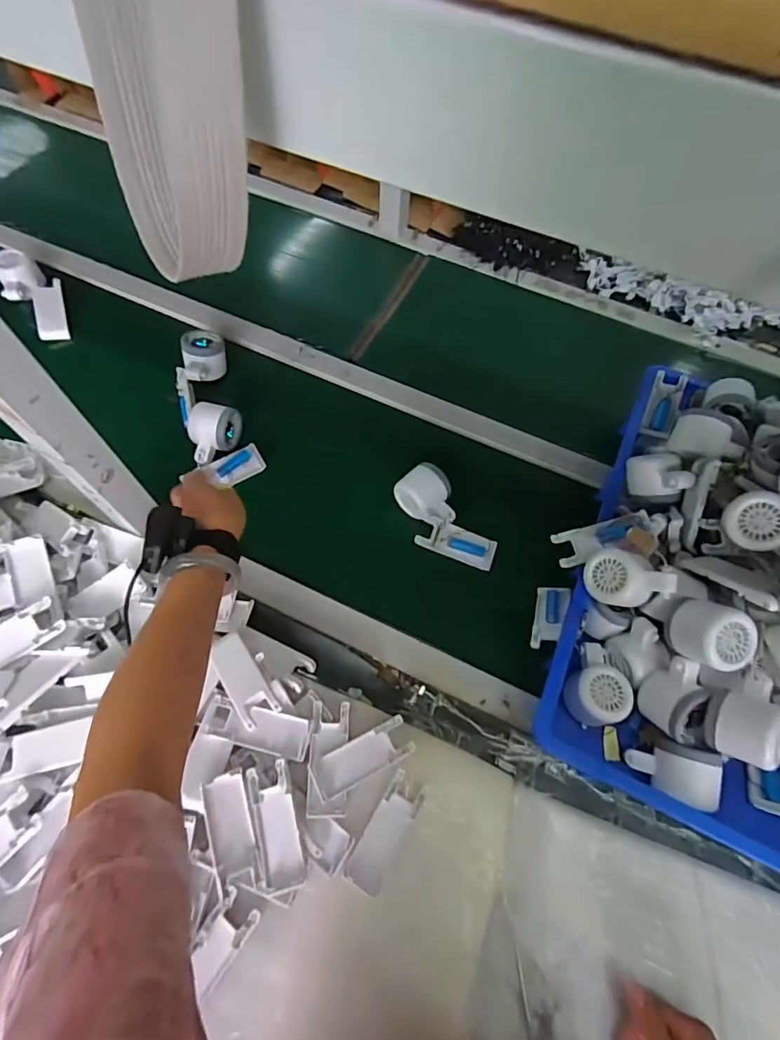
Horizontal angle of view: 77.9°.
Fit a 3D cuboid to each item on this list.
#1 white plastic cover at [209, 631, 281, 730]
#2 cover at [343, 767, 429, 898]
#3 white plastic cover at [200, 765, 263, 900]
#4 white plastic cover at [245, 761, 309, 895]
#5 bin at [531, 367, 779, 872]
[{"bbox_3d":[-0.153,0.164,0.499,0.040,0.010,0.094,-33,64,-17],"label":"white plastic cover"},{"bbox_3d":[-0.002,0.300,0.466,0.037,0.008,0.100,30,66,10],"label":"cover"},{"bbox_3d":[-0.148,0.286,0.449,0.040,0.011,0.091,-8,75,-24],"label":"white plastic cover"},{"bbox_3d":[-0.110,0.288,0.457,0.044,0.011,0.101,-13,66,-10],"label":"white plastic cover"},{"bbox_3d":[0.395,0.055,0.522,0.379,0.206,0.528,23,65,7],"label":"bin"}]

